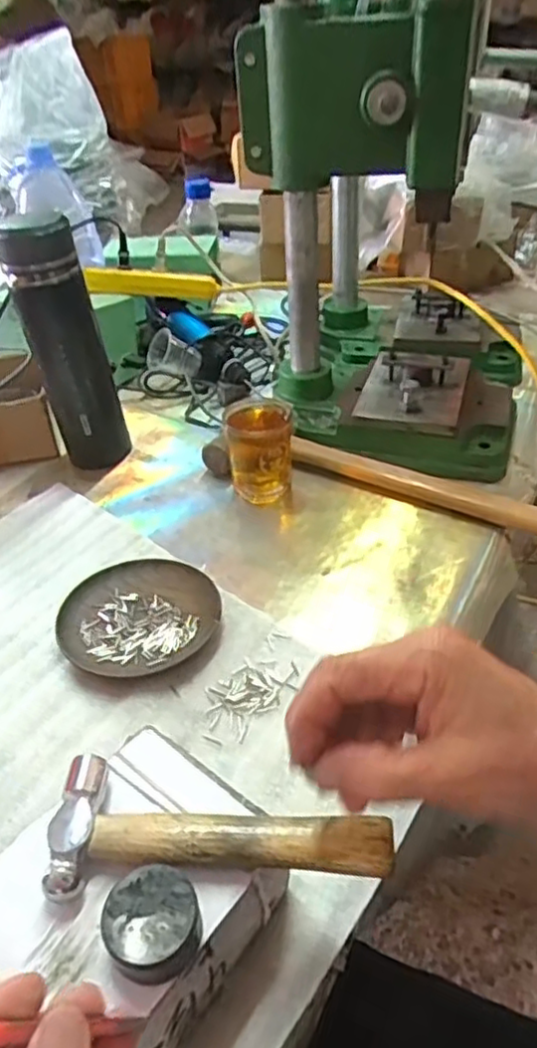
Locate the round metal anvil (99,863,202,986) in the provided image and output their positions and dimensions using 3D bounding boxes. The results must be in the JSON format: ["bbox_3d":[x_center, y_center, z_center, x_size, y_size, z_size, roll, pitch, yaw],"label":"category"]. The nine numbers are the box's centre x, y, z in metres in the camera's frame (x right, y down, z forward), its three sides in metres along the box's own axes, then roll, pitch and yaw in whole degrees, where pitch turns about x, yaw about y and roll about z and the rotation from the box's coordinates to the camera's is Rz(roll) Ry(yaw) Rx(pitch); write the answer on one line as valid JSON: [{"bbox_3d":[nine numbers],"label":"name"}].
[{"bbox_3d":[-0.046,0.161,0.269,0.034,0.024,0.037,-3,38,2],"label":"round metal anvil"}]

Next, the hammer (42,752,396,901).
[{"bbox_3d":[-0.021,0.133,0.297,0.146,0.017,0.055,-1,38,5],"label":"hammer"}]

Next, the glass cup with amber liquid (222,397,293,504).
[{"bbox_3d":[-0.007,-0.066,0.605,0.057,0.079,0.061,-3,38,2],"label":"glass cup with amber liquid"}]

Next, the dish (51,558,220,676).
[{"bbox_3d":[-0.096,0.066,0.495,0.113,0.011,0.109,-3,38,2],"label":"dish"}]

